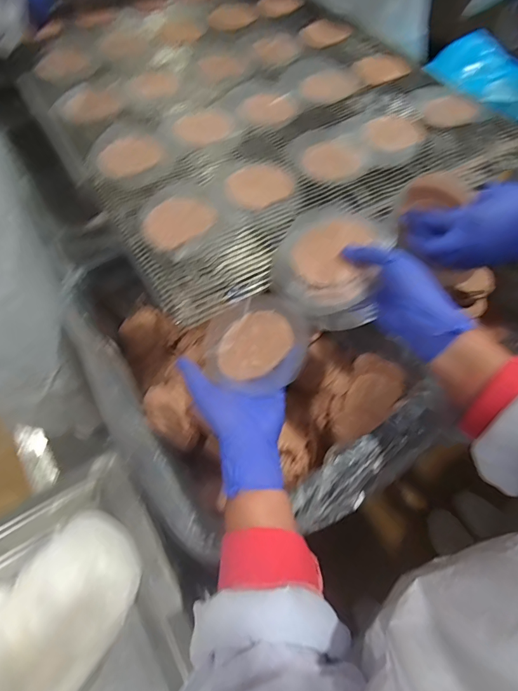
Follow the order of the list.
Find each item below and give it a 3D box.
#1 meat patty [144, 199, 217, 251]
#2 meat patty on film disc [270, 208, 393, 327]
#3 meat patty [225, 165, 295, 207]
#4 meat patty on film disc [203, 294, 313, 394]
[{"bbox_3d":[-0.100,-0.156,0.485,0.087,0.019,0.059,-35,60,-18],"label":"meat patty"},{"bbox_3d":[0.073,-0.090,0.424,0.122,0.014,0.135,16,80,29],"label":"meat patty on film disc"},{"bbox_3d":[0.003,-0.216,0.521,0.084,0.019,0.066,4,56,8],"label":"meat patty"},{"bbox_3d":[-0.004,-0.005,0.425,0.117,0.011,0.107,-4,66,19],"label":"meat patty on film disc"}]

